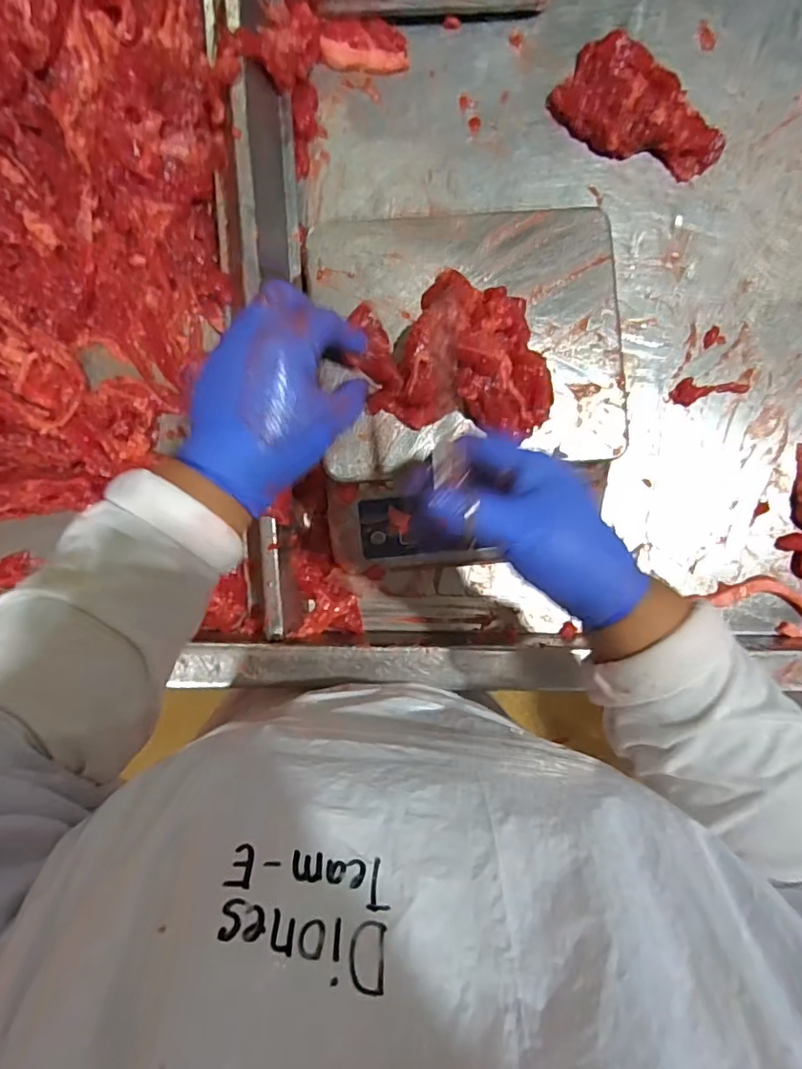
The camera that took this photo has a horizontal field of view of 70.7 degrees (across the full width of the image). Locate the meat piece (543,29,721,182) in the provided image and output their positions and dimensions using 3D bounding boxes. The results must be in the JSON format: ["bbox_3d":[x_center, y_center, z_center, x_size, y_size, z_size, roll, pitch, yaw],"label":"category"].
[{"bbox_3d":[0.223,-0.389,0.527,0.155,0.027,0.082,37,90,-2],"label":"meat piece"}]

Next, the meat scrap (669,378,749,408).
[{"bbox_3d":[0.293,-0.141,0.536,0.073,0.009,0.025,-14,92,-1],"label":"meat scrap"}]

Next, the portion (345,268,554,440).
[{"bbox_3d":[0.040,-0.125,0.389,0.142,0.038,0.101,14,91,-2],"label":"portion"}]

